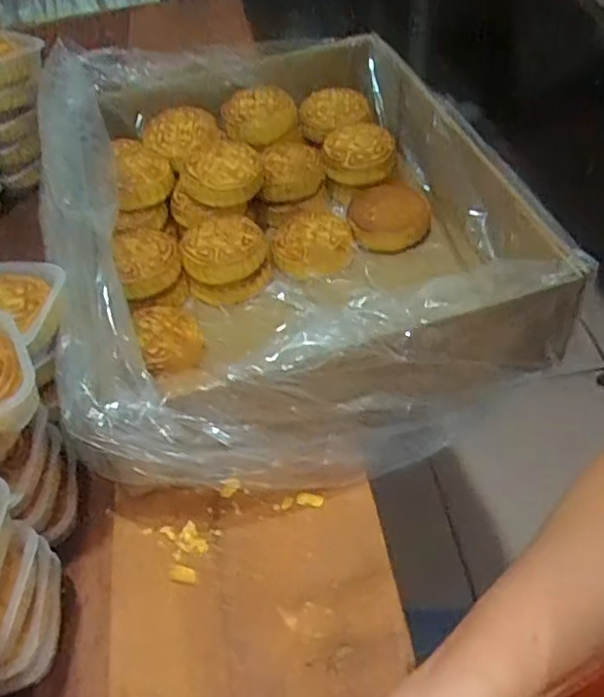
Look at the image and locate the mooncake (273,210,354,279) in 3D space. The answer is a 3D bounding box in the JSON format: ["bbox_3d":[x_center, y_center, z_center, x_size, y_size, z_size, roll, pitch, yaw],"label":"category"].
[{"bbox_3d":[0.009,-0.090,0.574,0.068,0.019,0.067,-3,49,3],"label":"mooncake"}]

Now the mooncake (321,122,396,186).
[{"bbox_3d":[0.054,-0.183,0.618,0.064,0.028,0.062,7,50,11],"label":"mooncake"}]

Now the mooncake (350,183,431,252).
[{"bbox_3d":[0.078,-0.120,0.595,0.070,0.024,0.070,-1,49,4],"label":"mooncake"}]

